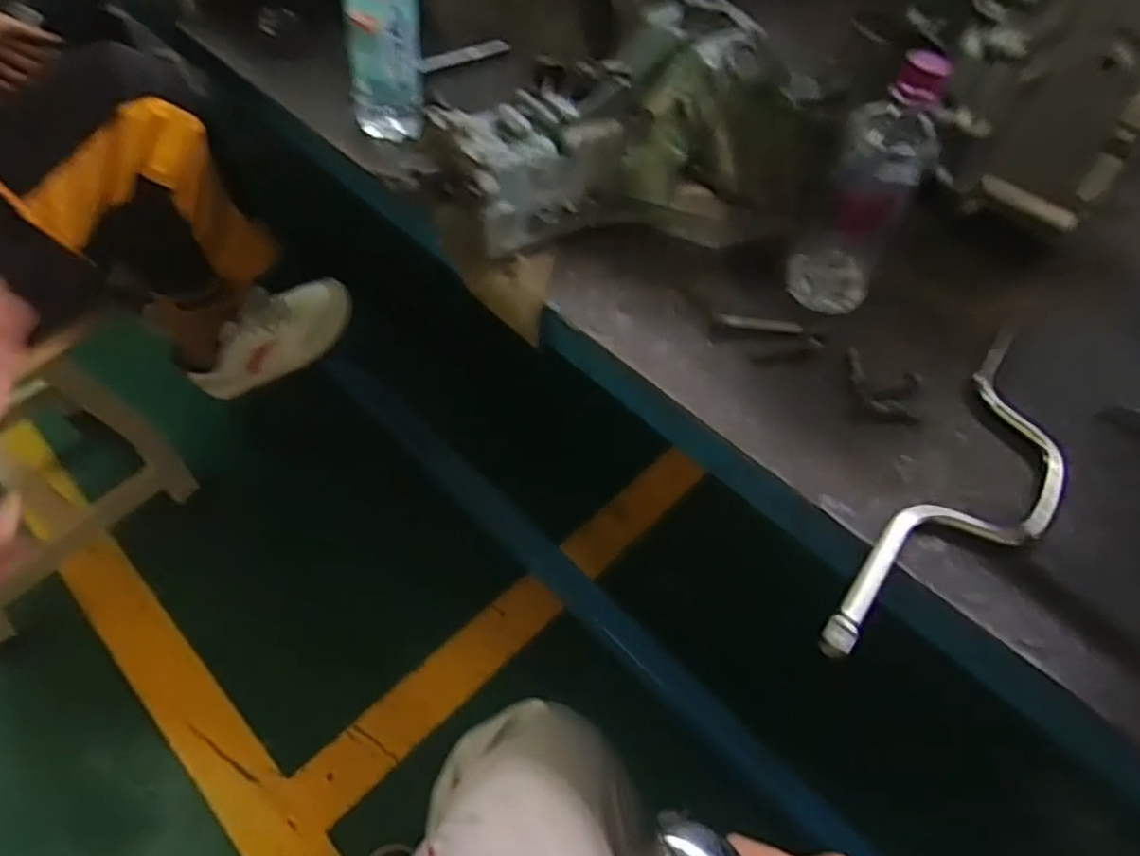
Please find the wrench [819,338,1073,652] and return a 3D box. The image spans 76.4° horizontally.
[{"bbox_3d":[0.293,0.042,0.510,0.087,0.023,0.369,32,55,22],"label":"wrench"}]

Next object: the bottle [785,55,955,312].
[{"bbox_3d":[0.235,-0.189,0.574,0.072,0.199,0.057,22,52,14],"label":"bottle"}]

